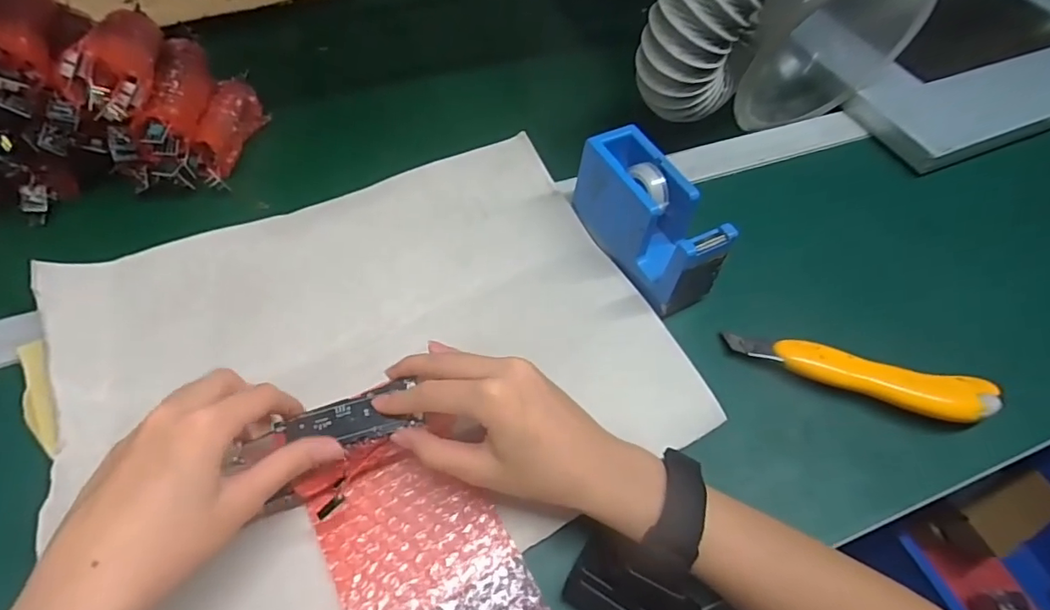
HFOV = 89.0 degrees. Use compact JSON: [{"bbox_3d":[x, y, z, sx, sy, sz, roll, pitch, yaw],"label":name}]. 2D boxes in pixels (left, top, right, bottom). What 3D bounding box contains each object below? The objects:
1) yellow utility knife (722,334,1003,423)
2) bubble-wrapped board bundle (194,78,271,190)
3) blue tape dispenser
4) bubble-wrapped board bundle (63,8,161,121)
[{"bbox_3d":[0.231,0.046,0.372,0.167,0.027,0.034,14,57,6],"label":"yellow utility knife"},{"bbox_3d":[-0.272,-0.161,0.495,0.037,0.044,0.127,-3,57,-5],"label":"bubble-wrapped board bundle"},{"bbox_3d":[0.093,-0.064,0.407,0.046,0.072,0.131,-24,61,-17],"label":"blue tape dispenser"},{"bbox_3d":[-0.320,-0.193,0.416,0.051,0.042,0.135,-11,58,-10],"label":"bubble-wrapped board bundle"}]

